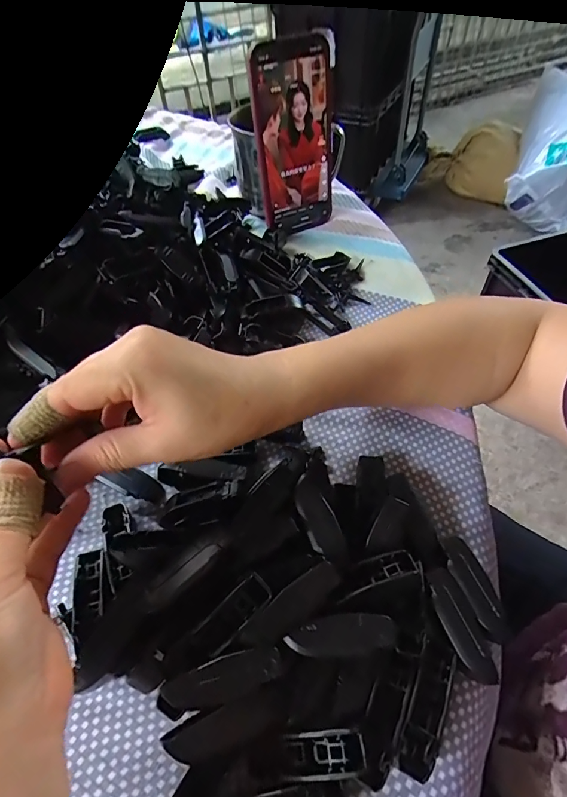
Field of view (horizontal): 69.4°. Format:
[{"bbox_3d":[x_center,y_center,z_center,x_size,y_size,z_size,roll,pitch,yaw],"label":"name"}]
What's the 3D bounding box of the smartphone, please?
[{"bbox_3d":[0.013,-0.249,0.399,0.078,0.156,0.013,-21,44,-15],"label":"smartphone"}]

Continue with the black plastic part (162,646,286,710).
[{"bbox_3d":[-0.027,0.129,0.187,0.053,0.006,0.016,-16,55,-9],"label":"black plastic part"}]

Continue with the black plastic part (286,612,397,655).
[{"bbox_3d":[0.028,0.112,0.195,0.051,0.004,0.017,-3,56,1],"label":"black plastic part"}]

